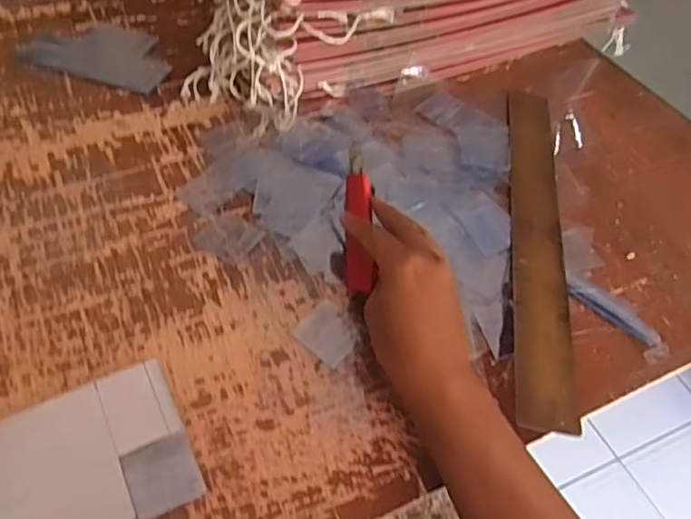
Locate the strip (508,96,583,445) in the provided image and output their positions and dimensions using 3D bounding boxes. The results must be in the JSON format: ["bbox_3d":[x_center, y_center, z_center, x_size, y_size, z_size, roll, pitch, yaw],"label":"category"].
[{"bbox_3d":[0.182,-0.037,0.573,0.049,0.010,0.434,10,48,2],"label":"strip"}]

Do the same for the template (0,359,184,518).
[{"bbox_3d":[-0.190,0.140,0.398,0.160,0.004,0.102,-20,62,-21],"label":"template"}]

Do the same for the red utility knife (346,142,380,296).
[{"bbox_3d":[0.012,-0.043,0.535,0.020,0.037,0.160,2,56,-4],"label":"red utility knife"}]

